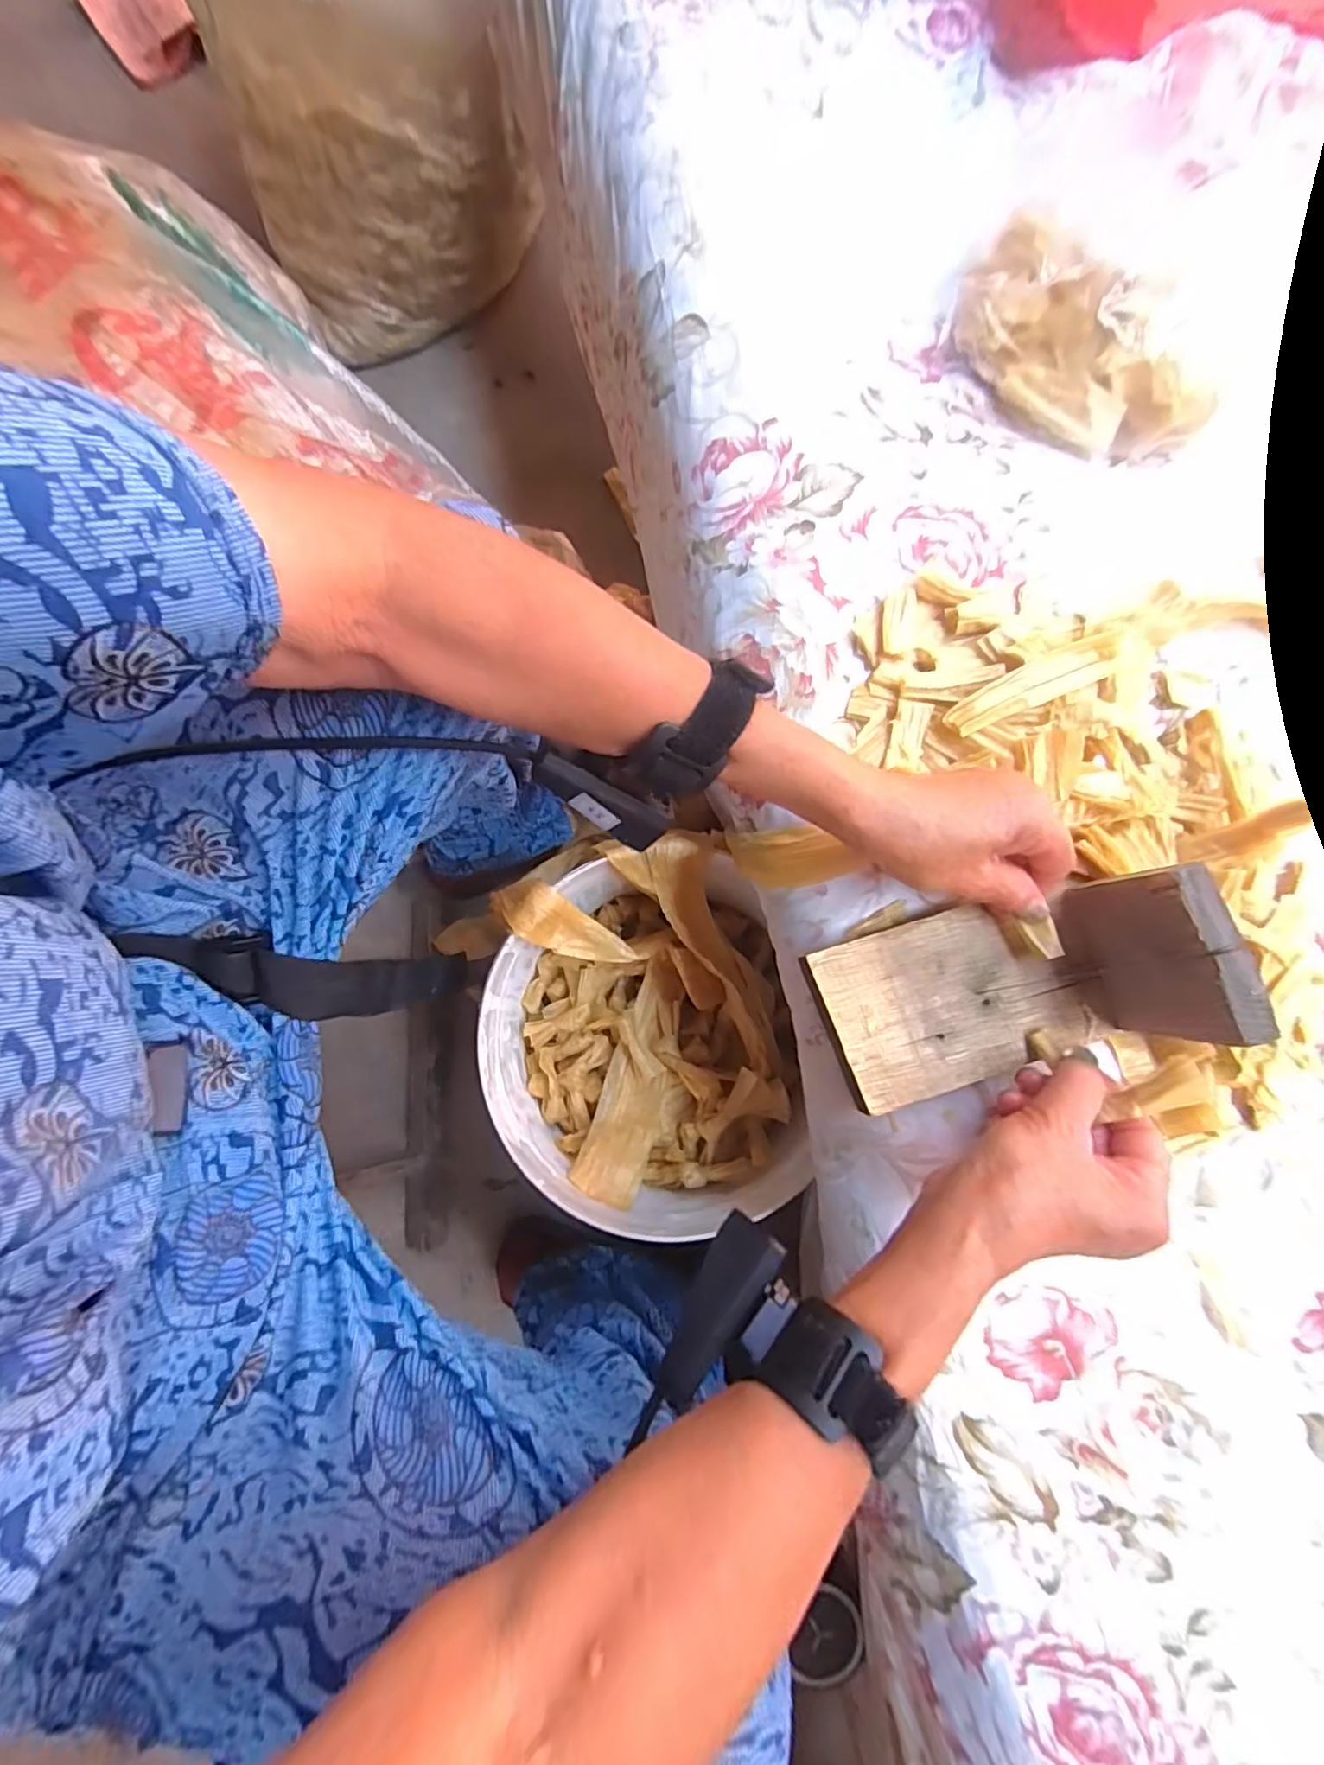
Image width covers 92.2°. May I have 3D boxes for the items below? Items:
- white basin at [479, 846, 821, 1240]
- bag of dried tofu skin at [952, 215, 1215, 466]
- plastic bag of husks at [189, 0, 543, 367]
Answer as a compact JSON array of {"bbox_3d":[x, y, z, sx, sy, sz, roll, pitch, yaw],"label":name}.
[{"bbox_3d":[-0.009,0.115,0.491,0.219,0.145,0.244,-11,81,-1],"label":"white basin"},{"bbox_3d":[0.245,-0.323,0.374,0.083,0.053,0.170,-32,81,-6],"label":"bag of dried tofu skin"},{"bbox_3d":[-0.324,-0.870,0.674,0.322,0.305,0.372,-14,81,-2],"label":"plastic bag of husks"}]

